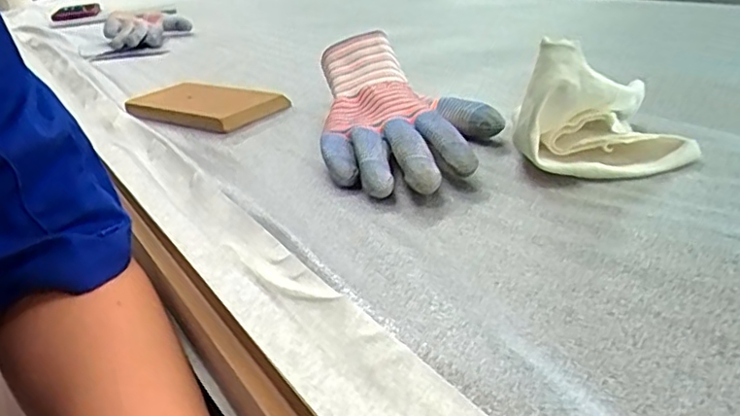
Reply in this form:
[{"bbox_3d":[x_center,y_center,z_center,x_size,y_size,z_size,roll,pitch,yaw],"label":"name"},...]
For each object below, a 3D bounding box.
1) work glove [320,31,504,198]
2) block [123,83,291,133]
[{"bbox_3d":[0.025,-0.072,0.412,0.118,0.045,0.213,-6,27,-1],"label":"work glove"},{"bbox_3d":[-0.151,-0.092,0.525,0.136,0.012,0.082,11,32,29],"label":"block"}]

